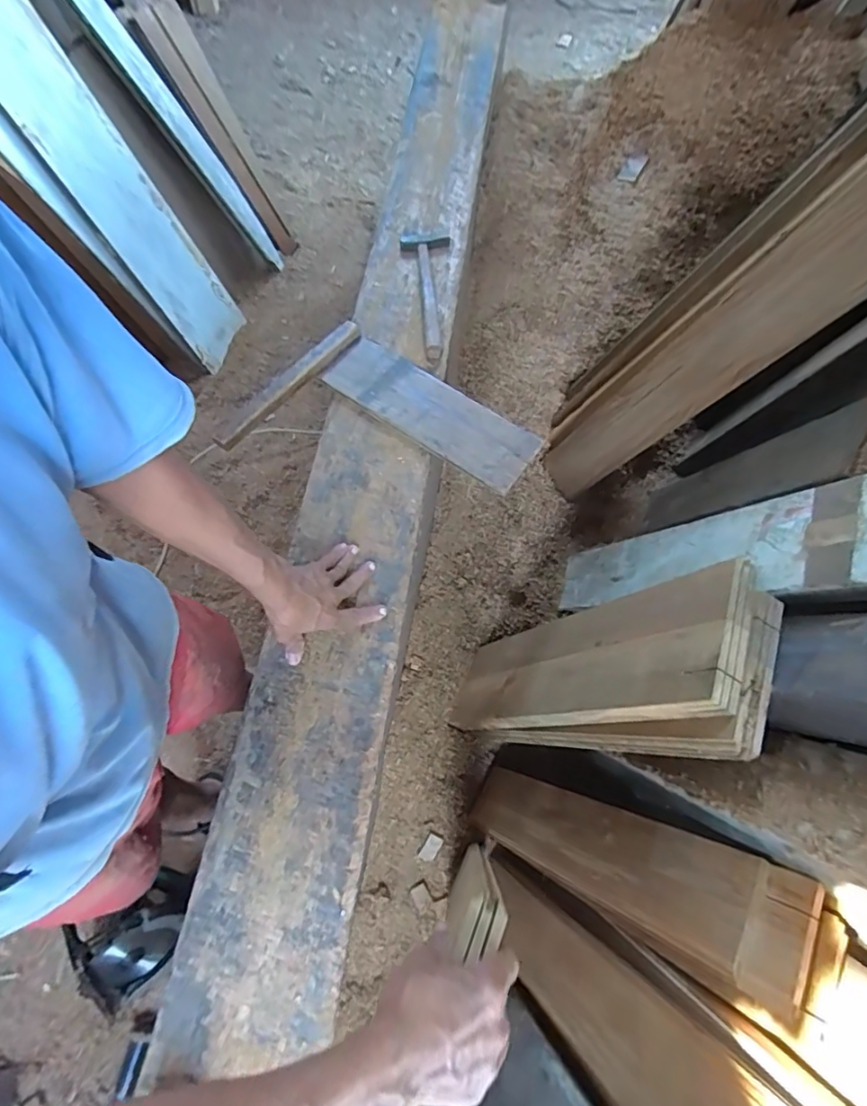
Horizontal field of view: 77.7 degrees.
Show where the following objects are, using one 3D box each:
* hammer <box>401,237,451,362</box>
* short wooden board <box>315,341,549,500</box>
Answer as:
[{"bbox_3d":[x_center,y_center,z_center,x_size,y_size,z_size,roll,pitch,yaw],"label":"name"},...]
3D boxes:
[{"bbox_3d":[-0.006,-0.463,0.950,0.083,0.023,0.295,-6,64,1],"label":"hammer"},{"bbox_3d":[-0.004,-0.228,0.859,0.353,0.013,0.121,33,70,12],"label":"short wooden board"}]

